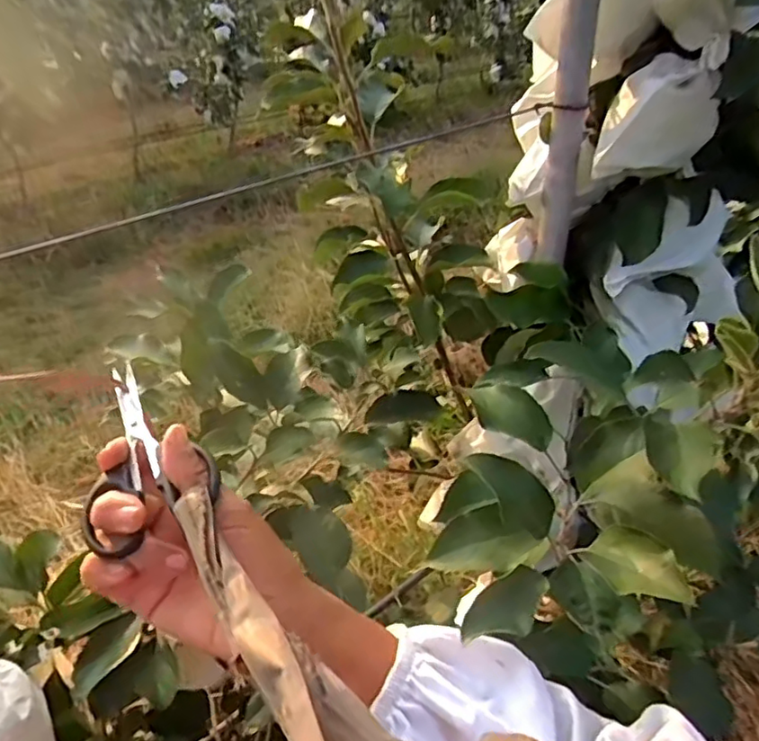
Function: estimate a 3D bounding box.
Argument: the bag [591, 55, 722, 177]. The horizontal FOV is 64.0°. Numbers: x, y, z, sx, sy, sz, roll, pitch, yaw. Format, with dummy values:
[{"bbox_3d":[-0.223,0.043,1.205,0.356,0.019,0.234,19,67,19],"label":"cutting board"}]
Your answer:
[{"bbox_3d":[0.228,-0.200,0.499,0.080,0.089,0.085,18,43,24],"label":"bag"}]

